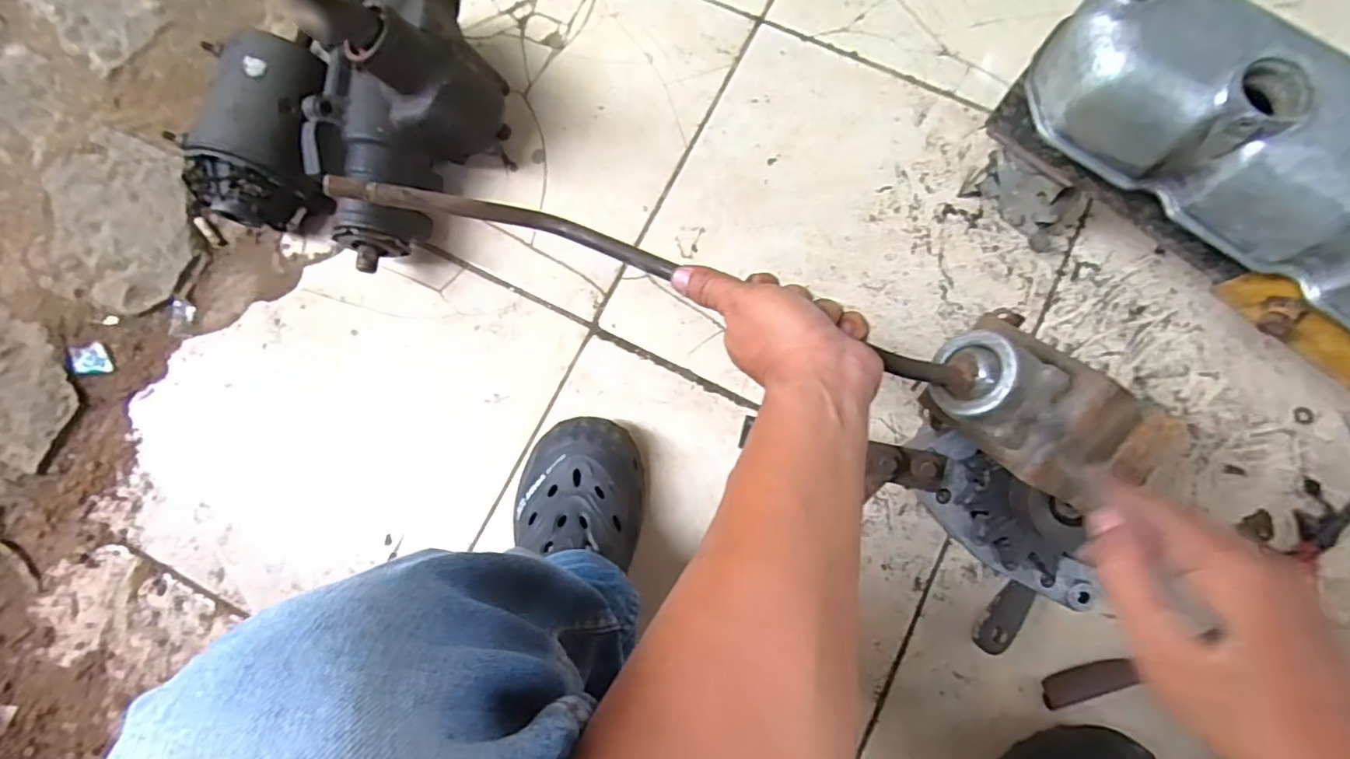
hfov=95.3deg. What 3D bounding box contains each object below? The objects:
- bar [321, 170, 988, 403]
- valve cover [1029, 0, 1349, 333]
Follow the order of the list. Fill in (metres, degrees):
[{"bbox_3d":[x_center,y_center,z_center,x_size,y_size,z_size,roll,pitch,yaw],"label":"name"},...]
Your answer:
[{"bbox_3d":[-0.005,-0.062,0.379,0.397,0.045,0.040,18,83,1],"label":"bar"},{"bbox_3d":[0.475,-0.115,0.428,0.468,0.102,0.100,37,83,8],"label":"valve cover"}]

